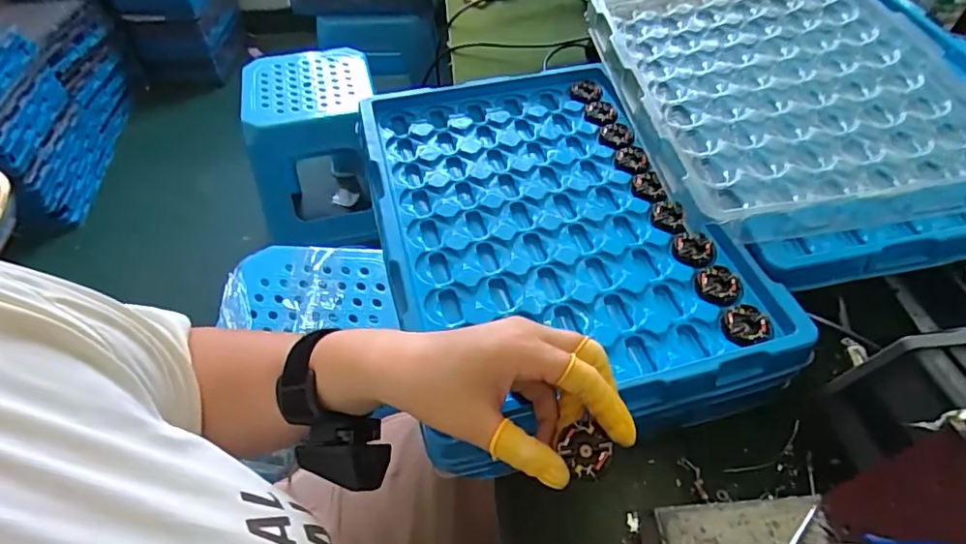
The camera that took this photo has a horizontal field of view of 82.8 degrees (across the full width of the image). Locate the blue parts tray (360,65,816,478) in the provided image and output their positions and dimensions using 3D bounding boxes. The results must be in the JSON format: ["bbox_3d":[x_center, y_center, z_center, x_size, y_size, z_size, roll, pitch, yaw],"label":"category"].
[{"bbox_3d":[0.045,-0.042,0.474,0.257,0.052,0.375,-12,51,-9],"label":"blue parts tray"}]

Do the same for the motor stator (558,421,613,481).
[{"bbox_3d":[0.056,0.098,0.300,0.025,0.010,0.029,-20,53,-16],"label":"motor stator"}]

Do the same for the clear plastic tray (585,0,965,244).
[{"bbox_3d":[0.275,-0.193,0.516,0.278,0.023,0.367,-11,54,-1],"label":"clear plastic tray"}]

